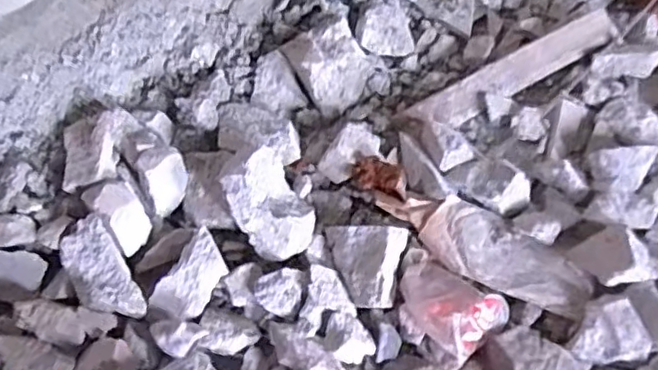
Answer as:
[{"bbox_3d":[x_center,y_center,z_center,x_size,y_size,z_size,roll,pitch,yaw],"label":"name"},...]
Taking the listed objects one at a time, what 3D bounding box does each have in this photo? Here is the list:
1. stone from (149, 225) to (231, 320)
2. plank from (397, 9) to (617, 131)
[{"bbox_3d":[-0.121,0.082,0.567,0.039,0.029,0.076,33,67,13],"label":"stone"},{"bbox_3d":[0.204,-0.125,0.698,0.259,0.020,0.041,-27,68,-14],"label":"plank"}]

